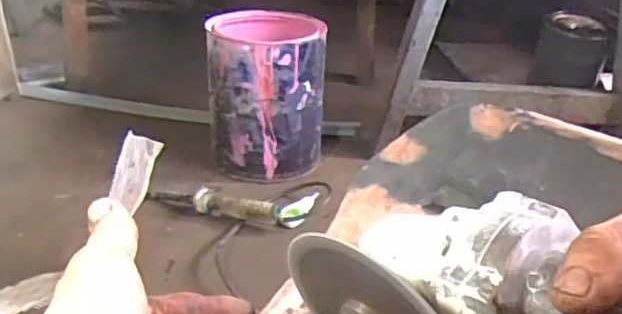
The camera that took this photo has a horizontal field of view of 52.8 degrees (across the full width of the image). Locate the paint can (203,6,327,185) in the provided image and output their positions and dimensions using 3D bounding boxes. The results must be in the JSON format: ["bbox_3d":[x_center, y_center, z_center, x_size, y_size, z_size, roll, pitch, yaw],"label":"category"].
[{"bbox_3d":[-0.060,-0.086,0.885,0.157,0.197,0.138,0,28,-6],"label":"paint can"}]

